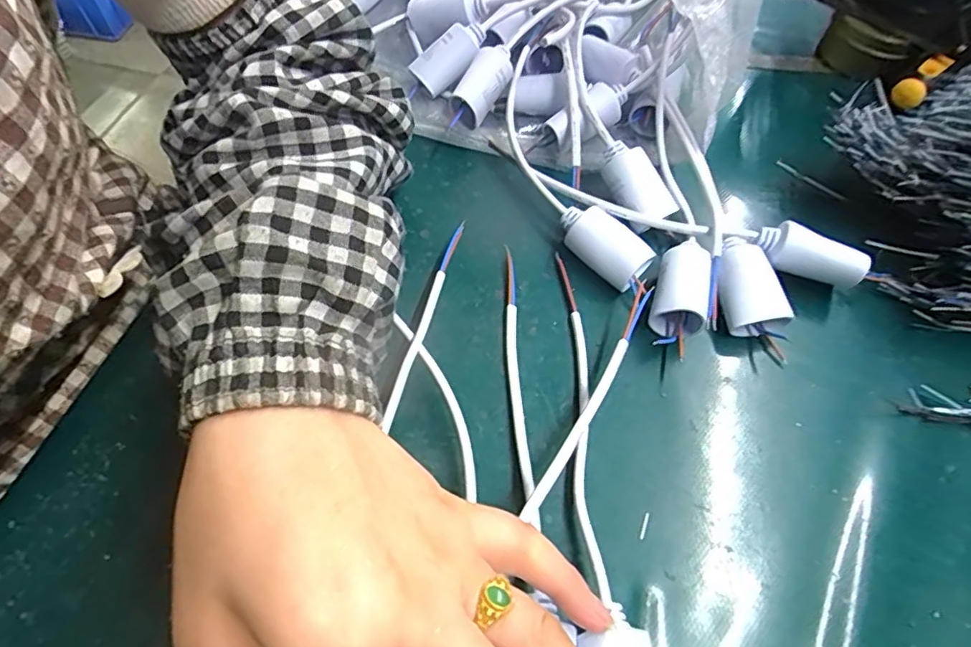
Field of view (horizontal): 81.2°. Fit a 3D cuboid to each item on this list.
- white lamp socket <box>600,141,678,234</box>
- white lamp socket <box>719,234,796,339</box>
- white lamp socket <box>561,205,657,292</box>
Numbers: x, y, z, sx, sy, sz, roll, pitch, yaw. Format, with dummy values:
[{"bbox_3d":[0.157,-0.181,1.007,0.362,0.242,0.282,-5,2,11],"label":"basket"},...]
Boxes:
[{"bbox_3d":[0.085,-0.077,0.315,0.027,0.023,0.050,-13,59,-10],"label":"white lamp socket"},{"bbox_3d":[0.131,-0.017,0.292,0.029,0.028,0.049,-8,59,-7],"label":"white lamp socket"},{"bbox_3d":[0.063,-0.041,0.306,0.022,0.027,0.050,-38,66,-22],"label":"white lamp socket"}]

